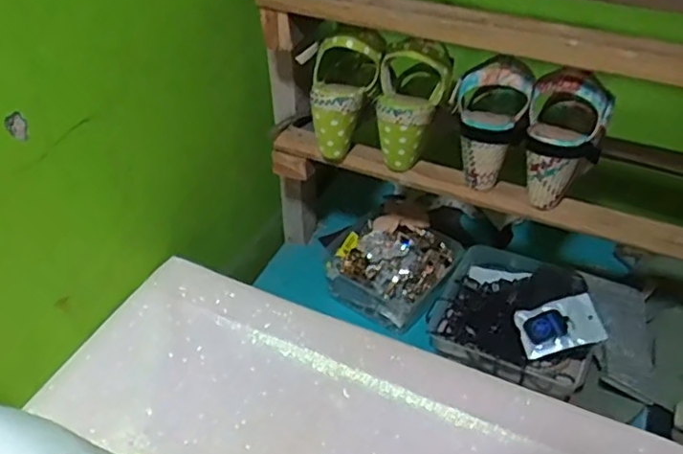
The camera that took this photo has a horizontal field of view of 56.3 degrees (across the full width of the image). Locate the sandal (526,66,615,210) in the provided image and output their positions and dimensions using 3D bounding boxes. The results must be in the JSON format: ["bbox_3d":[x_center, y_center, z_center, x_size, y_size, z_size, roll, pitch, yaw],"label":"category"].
[{"bbox_3d":[0.241,-0.098,0.693,0.086,0.141,0.104,15,43,17],"label":"sandal"}]

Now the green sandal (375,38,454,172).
[{"bbox_3d":[0.082,-0.141,0.737,0.081,0.134,0.082,5,41,6],"label":"green sandal"}]

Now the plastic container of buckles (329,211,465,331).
[{"bbox_3d":[0.075,0.057,0.931,0.165,0.065,0.153,21,45,23],"label":"plastic container of buckles"}]

